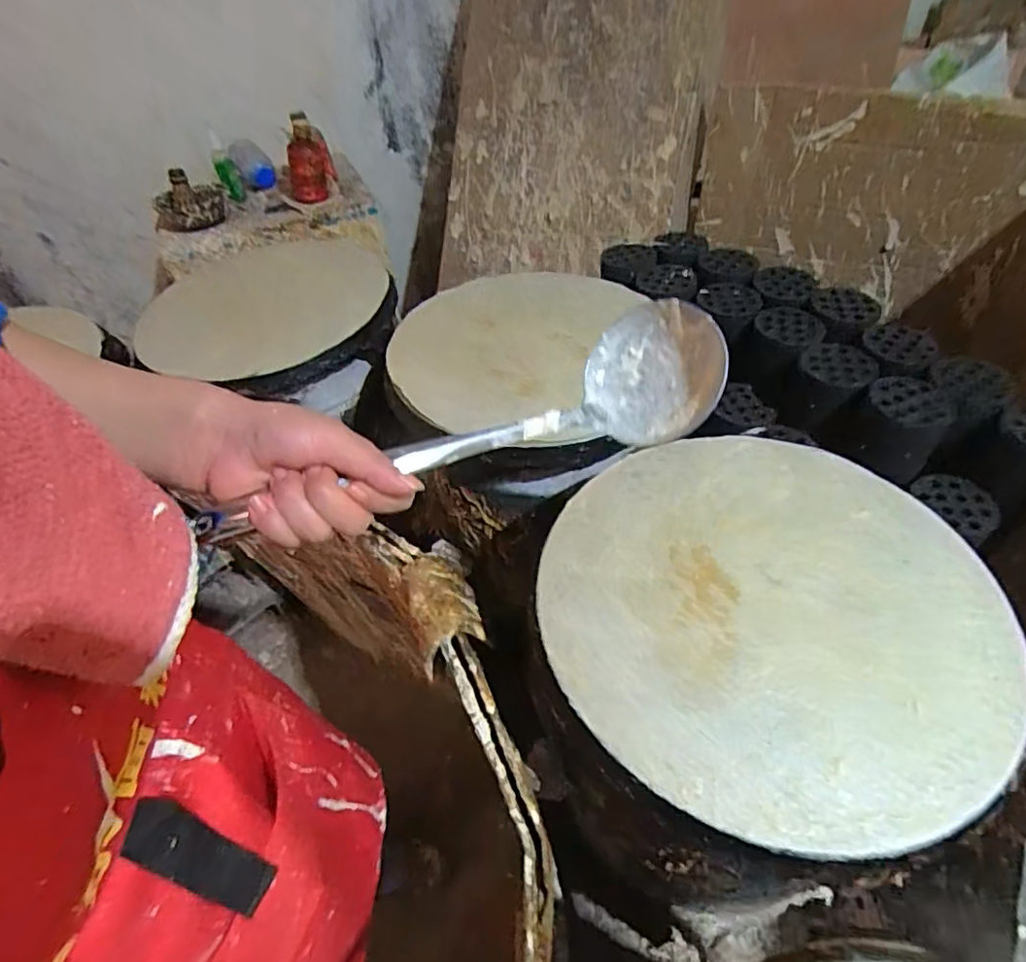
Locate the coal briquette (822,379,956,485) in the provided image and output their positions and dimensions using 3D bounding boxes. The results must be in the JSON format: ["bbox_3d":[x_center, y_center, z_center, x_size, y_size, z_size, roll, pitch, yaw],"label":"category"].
[{"bbox_3d":[0.499,-0.072,0.769,0.108,0.091,0.109,-37,54,-24],"label":"coal briquette"}]

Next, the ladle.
[{"bbox_3d":[-0.017,-0.028,0.363,0.306,0.064,0.087,-22,49,-11],"label":"ladle"}]

